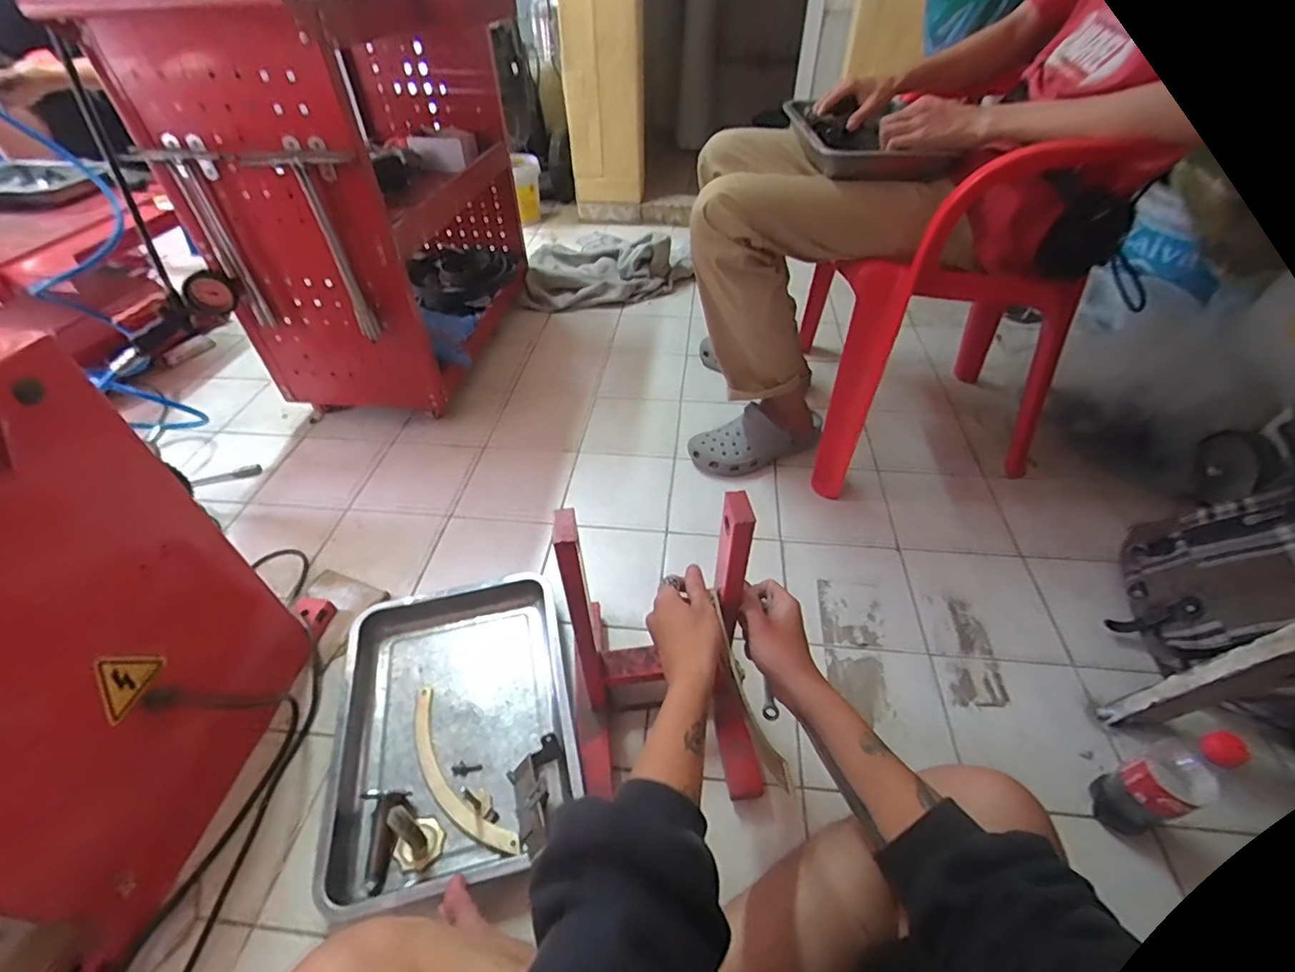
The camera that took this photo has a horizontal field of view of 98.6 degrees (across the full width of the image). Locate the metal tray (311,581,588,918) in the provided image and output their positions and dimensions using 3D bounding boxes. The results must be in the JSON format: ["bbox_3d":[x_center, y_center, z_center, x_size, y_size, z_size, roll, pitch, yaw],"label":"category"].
[{"bbox_3d":[-0.252,0.309,0.748,0.300,0.051,0.399,-11,45,-10],"label":"metal tray"}]

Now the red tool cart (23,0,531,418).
[{"bbox_3d":[-0.515,-0.575,1.125,0.366,0.624,0.652,7,45,8],"label":"red tool cart"}]

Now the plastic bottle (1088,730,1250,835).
[{"bbox_3d":[0.539,0.314,0.587,0.063,0.170,0.057,-16,46,-15],"label":"plastic bottle"}]

